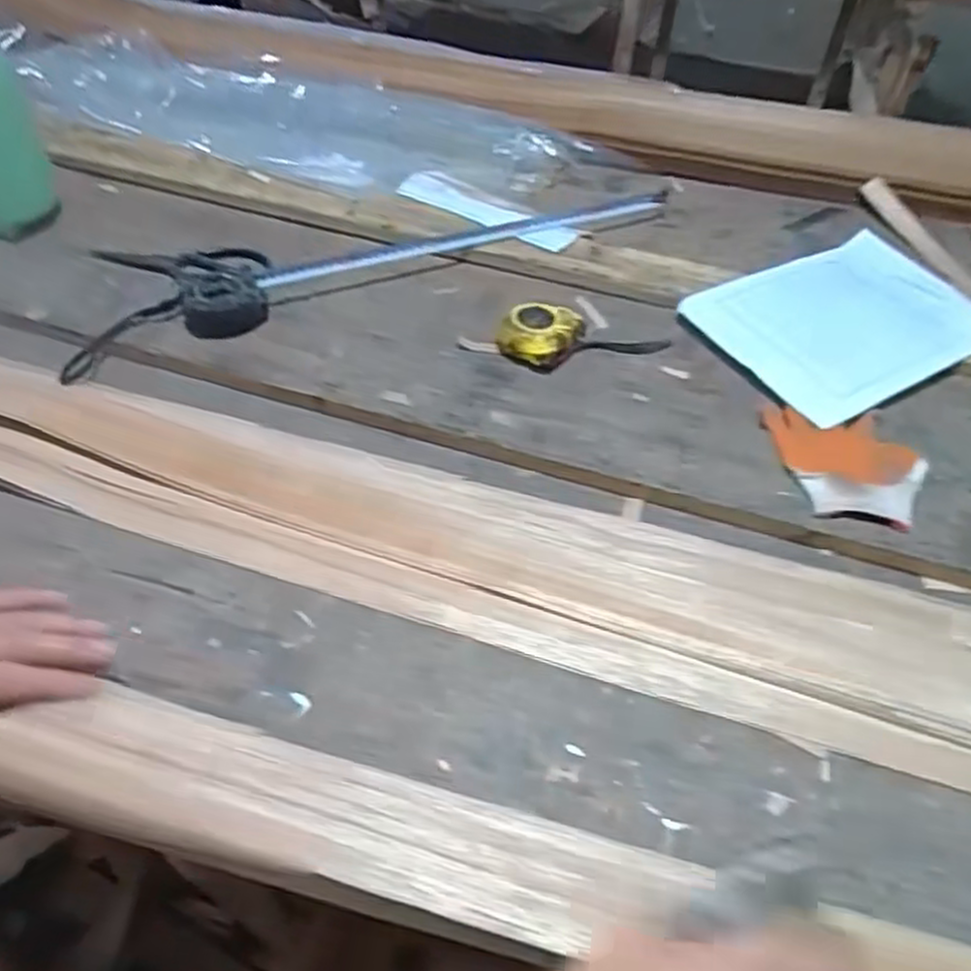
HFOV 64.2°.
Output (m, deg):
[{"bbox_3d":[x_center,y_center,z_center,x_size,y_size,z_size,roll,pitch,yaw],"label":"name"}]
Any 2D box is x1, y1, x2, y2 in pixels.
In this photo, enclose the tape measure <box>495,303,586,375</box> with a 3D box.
[{"bbox_3d":[0.053,-0.148,0.754,0.069,0.030,0.070,23,51,17],"label":"tape measure"}]

